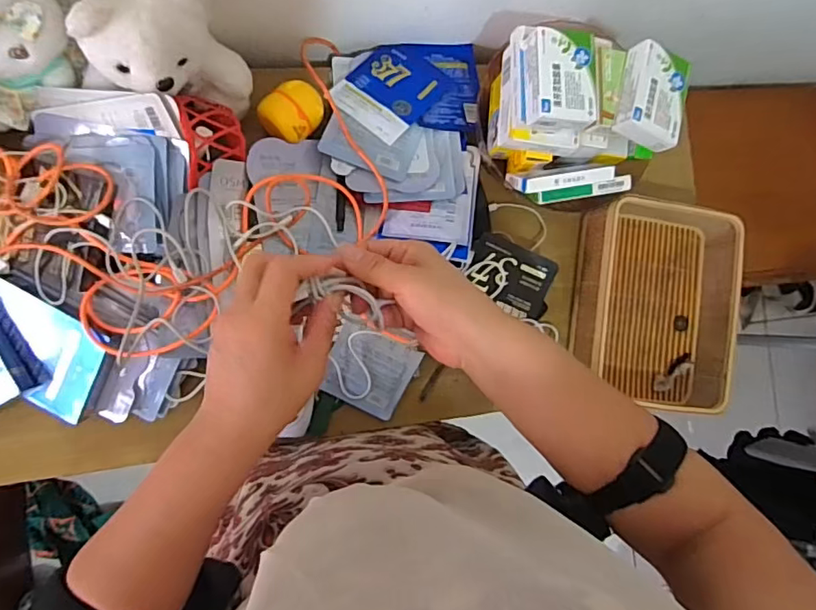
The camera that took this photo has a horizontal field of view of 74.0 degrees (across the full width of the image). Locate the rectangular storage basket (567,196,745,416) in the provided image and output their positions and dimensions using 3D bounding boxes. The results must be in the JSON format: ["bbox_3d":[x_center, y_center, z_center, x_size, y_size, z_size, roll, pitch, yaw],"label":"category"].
[{"bbox_3d":[0.348,0.007,0.772,0.201,0.090,0.270,6,87,-9],"label":"rectangular storage basket"}]

